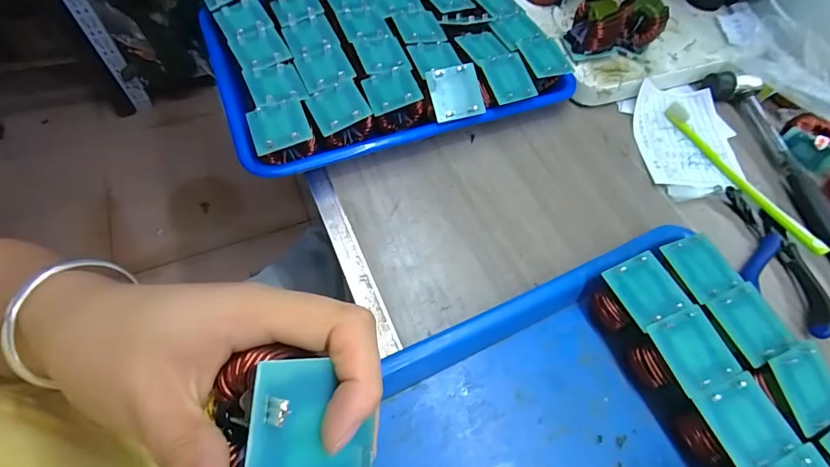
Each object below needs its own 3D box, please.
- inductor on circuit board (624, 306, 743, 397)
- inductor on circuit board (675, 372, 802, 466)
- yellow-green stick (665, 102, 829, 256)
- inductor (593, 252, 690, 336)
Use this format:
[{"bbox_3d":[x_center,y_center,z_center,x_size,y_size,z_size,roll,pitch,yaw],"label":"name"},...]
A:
[{"bbox_3d":[0.178,0.086,0.287,0.050,0.049,0.046,-18,63,-14],"label":"inductor on circuit board"},{"bbox_3d":[0.195,0.122,0.264,0.050,0.043,0.046,-18,63,-14],"label":"inductor on circuit board"},{"bbox_3d":[0.304,-0.056,0.394,0.017,0.019,0.186,-18,63,-14],"label":"yellow-green stick"},{"bbox_3d":[0.158,0.049,0.307,0.047,0.049,0.047,-23,64,-16],"label":"inductor"}]

